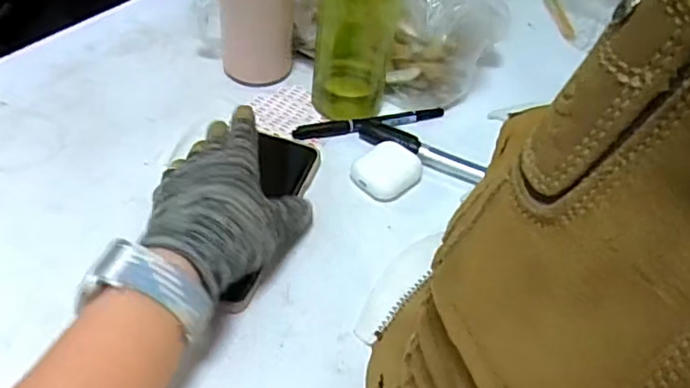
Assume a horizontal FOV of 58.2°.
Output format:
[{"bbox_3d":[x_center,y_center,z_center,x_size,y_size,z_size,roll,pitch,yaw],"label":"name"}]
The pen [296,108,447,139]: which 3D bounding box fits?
[{"bbox_3d":[0.021,-0.062,0.539,0.133,0.013,0.015,-8,48,-14],"label":"pen"}]

